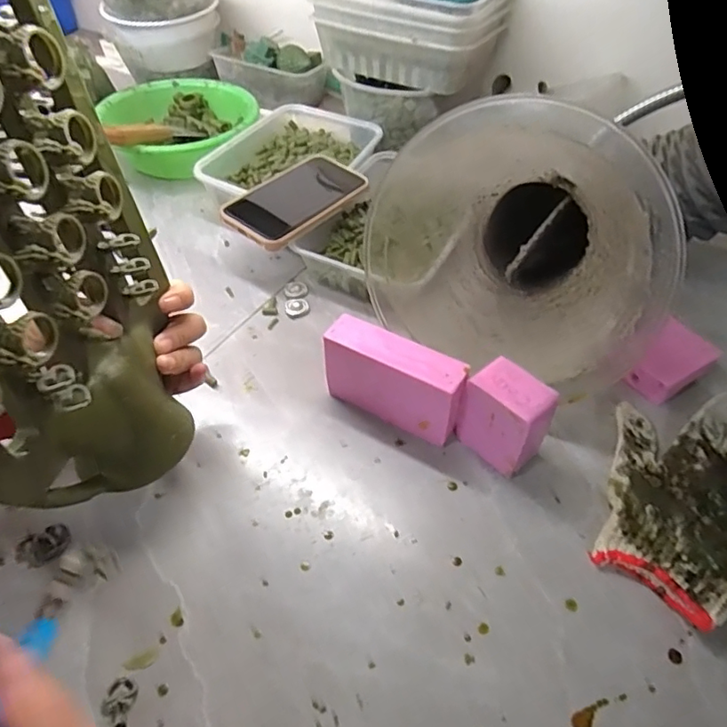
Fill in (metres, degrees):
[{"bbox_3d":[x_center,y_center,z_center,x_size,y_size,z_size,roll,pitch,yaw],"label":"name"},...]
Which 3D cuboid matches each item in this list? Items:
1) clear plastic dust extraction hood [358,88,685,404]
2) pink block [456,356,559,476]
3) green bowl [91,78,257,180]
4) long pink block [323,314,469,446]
[{"bbox_3d":[0.122,-0.080,0.427,0.213,0.185,0.130,32,54,25],"label":"clear plastic dust extraction hood"},{"bbox_3d":[0.101,0.041,0.394,0.043,0.069,0.055,-34,56,-28],"label":"pink block"},{"bbox_3d":[-0.235,-0.297,0.704,0.197,0.062,0.206,0,47,0],"label":"green bowl"},{"bbox_3d":[0.023,0.014,0.419,0.106,0.070,0.033,23,51,19],"label":"long pink block"}]

